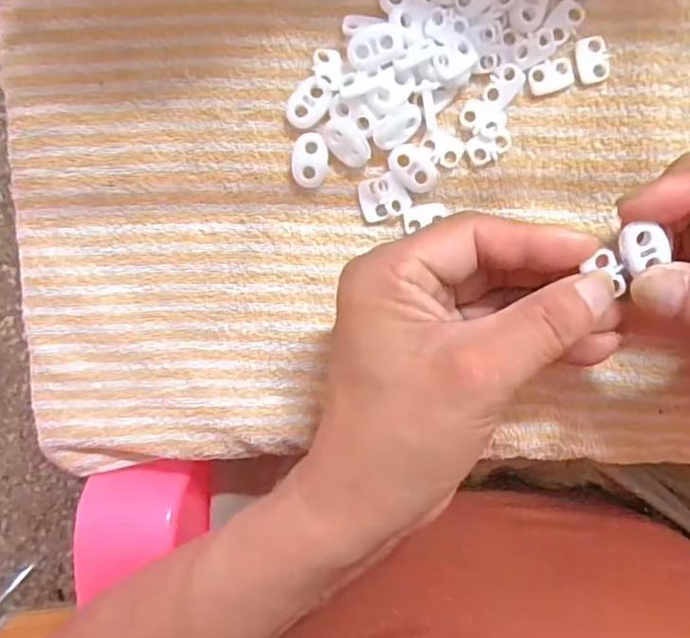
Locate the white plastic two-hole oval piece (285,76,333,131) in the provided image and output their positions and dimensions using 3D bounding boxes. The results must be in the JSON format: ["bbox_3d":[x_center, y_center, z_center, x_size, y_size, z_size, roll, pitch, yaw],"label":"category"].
[{"bbox_3d":[-0.015,-0.091,0.258,0.015,0.007,0.021,36,96,-4],"label":"white plastic two-hole oval piece"}]

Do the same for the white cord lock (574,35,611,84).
[{"bbox_3d":[0.104,-0.108,0.255,0.013,0.004,0.019,-16,97,2],"label":"white cord lock"}]

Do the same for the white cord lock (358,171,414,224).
[{"bbox_3d":[0.017,-0.052,0.263,0.021,0.004,0.018,-15,97,2],"label":"white cord lock"}]

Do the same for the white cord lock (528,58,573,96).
[{"bbox_3d":[0.087,-0.102,0.256,0.019,0.004,0.012,-21,97,3],"label":"white cord lock"}]

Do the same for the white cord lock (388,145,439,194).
[{"bbox_3d":[0.030,-0.064,0.260,0.023,0.004,0.016,45,95,-5],"label":"white cord lock"}]

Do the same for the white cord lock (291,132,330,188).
[{"bbox_3d":[-0.015,-0.068,0.262,0.015,0.005,0.022,0,98,0],"label":"white cord lock"}]

